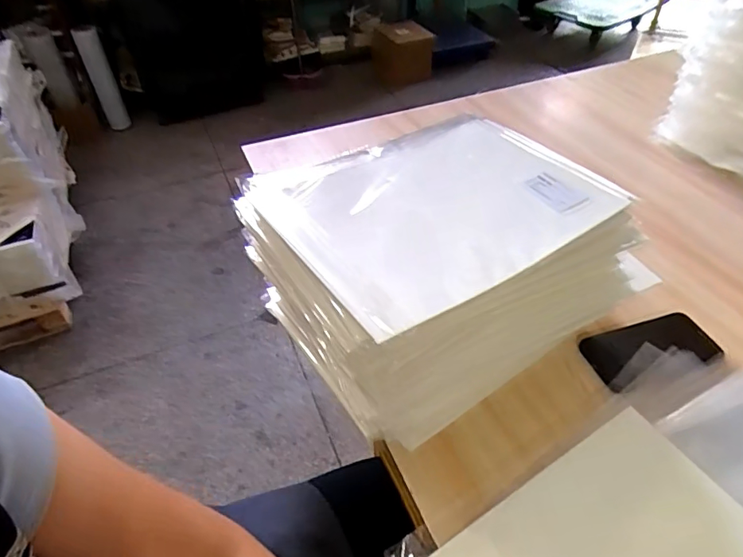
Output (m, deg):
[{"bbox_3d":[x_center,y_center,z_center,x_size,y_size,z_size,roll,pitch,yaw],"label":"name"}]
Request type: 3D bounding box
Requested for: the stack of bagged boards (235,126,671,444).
[{"bbox_3d":[0.068,-0.008,0.560,0.332,0.224,0.245,-24,49,-21],"label":"stack of bagged boards"}]

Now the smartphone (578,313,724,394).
[{"bbox_3d":[0.322,0.080,0.587,0.148,0.013,0.070,-14,46,-12],"label":"smartphone"}]

